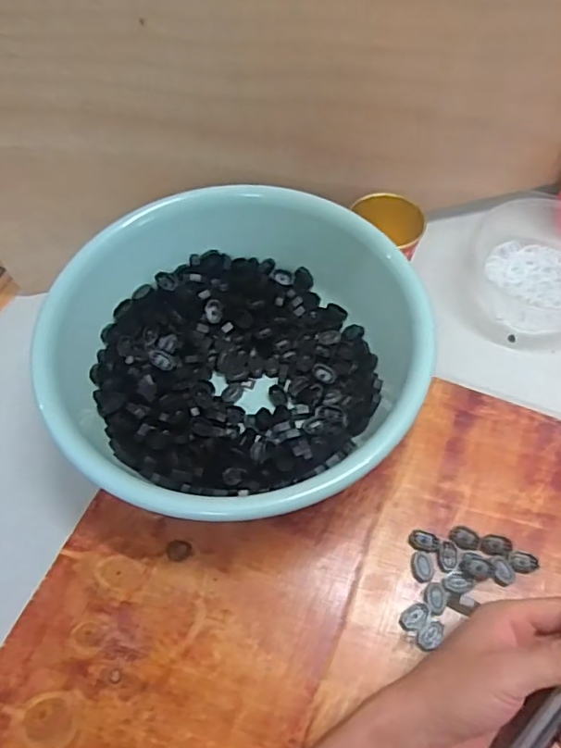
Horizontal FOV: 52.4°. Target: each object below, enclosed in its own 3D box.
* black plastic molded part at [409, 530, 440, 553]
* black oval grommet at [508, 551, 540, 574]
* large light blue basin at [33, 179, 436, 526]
[{"bbox_3d":[0.112,0.130,0.443,0.022,0.006,0.015,11,59,10],"label":"black plastic molded part"},{"bbox_3d":[0.184,0.143,0.430,0.023,0.007,0.013,14,60,12],"label":"black oval grommet"},{"bbox_3d":[-0.026,-0.022,0.484,0.281,0.110,0.260,-1,58,2],"label":"large light blue basin"}]

